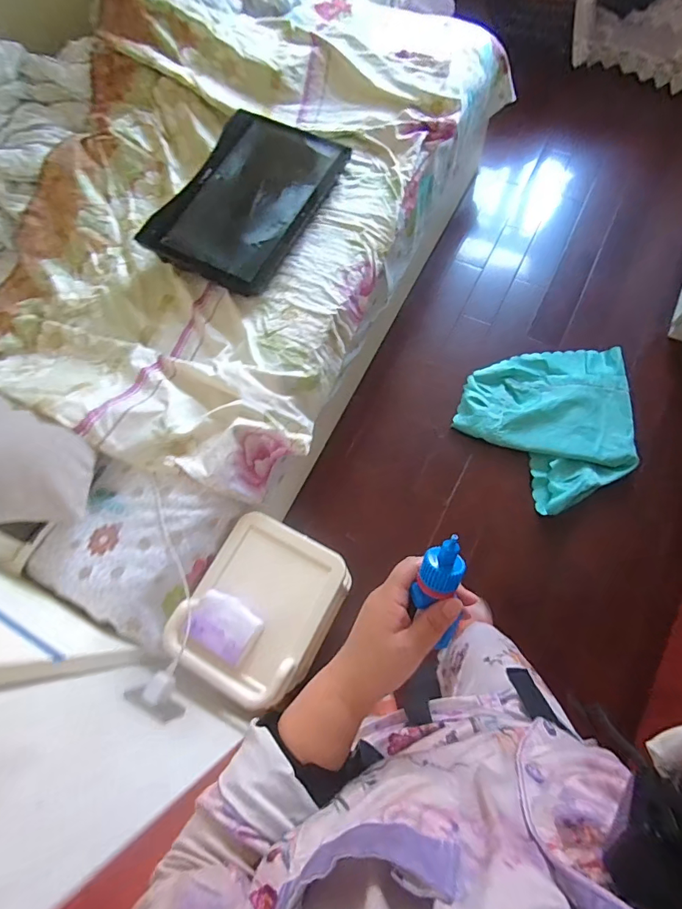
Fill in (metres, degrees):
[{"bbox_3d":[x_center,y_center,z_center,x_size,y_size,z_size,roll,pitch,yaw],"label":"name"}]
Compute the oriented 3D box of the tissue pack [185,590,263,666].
[{"bbox_3d":[-0.234,0.341,0.883,0.136,0.059,0.095,29,75,14],"label":"tissue pack"}]

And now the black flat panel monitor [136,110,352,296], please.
[{"bbox_3d":[-0.255,-0.697,1.173,0.366,0.054,0.520,24,74,13],"label":"black flat panel monitor"}]

